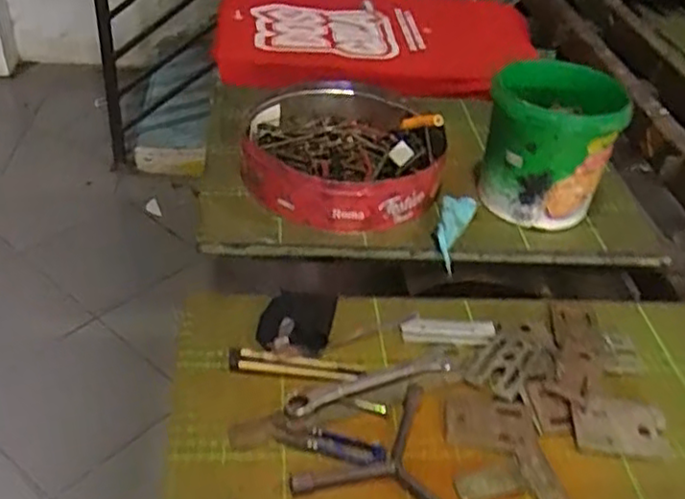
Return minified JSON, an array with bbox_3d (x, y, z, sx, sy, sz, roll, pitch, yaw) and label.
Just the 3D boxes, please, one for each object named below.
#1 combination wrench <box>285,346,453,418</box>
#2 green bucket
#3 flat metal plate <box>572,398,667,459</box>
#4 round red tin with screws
[{"bbox_3d":[0.030,0.124,0.654,0.177,0.009,0.029,-14,43,-25],"label":"combination wrench"},{"bbox_3d":[0.254,-0.124,0.866,0.145,0.173,0.141,5,39,-4],"label":"green bucket"},{"bbox_3d":[0.256,0.163,0.636,0.089,0.004,0.059,7,46,-4],"label":"flat metal plate"},{"bbox_3d":[0.000,-0.129,0.909,0.249,0.074,0.268,5,39,-4],"label":"round red tin with screws"}]

